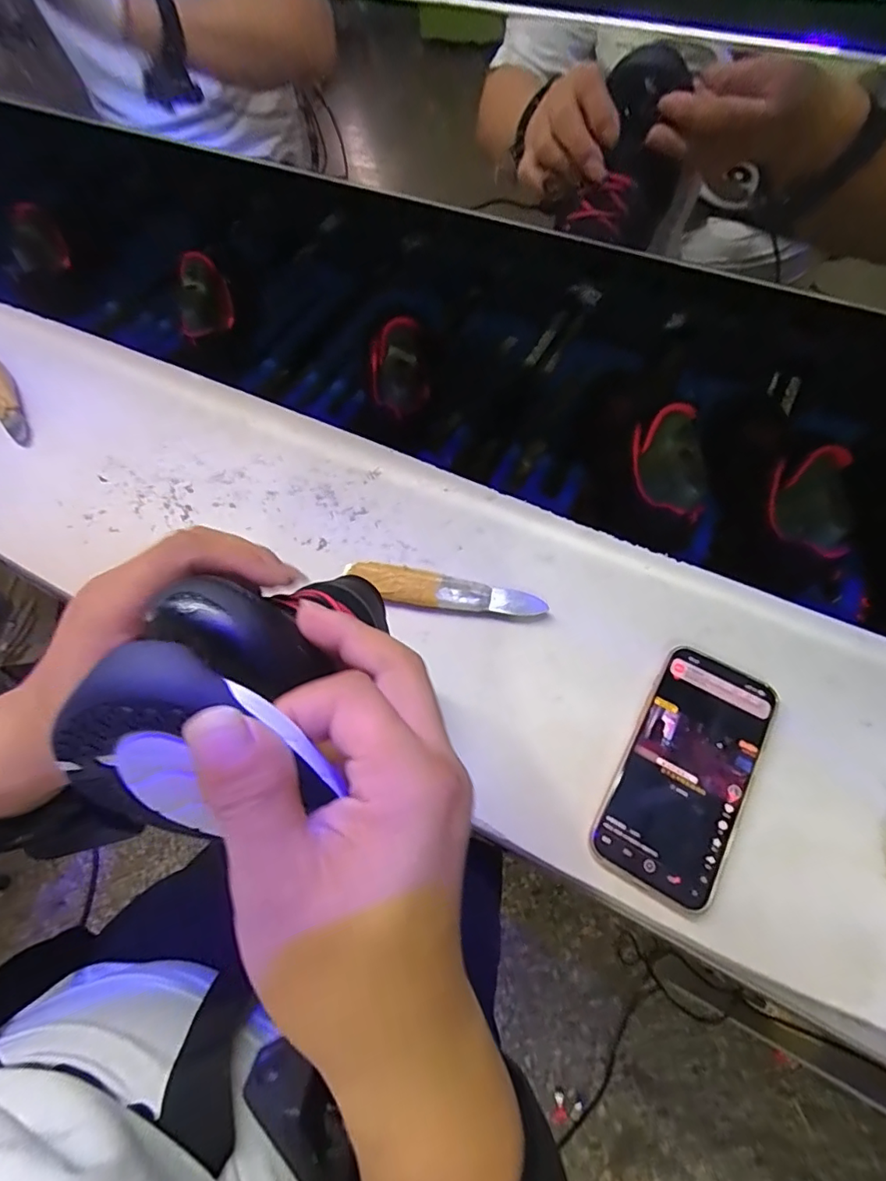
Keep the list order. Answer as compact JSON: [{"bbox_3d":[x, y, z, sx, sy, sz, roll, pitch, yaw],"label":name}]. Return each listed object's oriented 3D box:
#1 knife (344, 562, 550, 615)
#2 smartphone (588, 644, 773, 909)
[{"bbox_3d":[0.001,0.003,0.436,0.161,0.023,0.028,10,64,8],"label":"knife"},{"bbox_3d":[0.167,0.122,0.368,0.077,0.014,0.164,27,67,16],"label":"smartphone"}]

